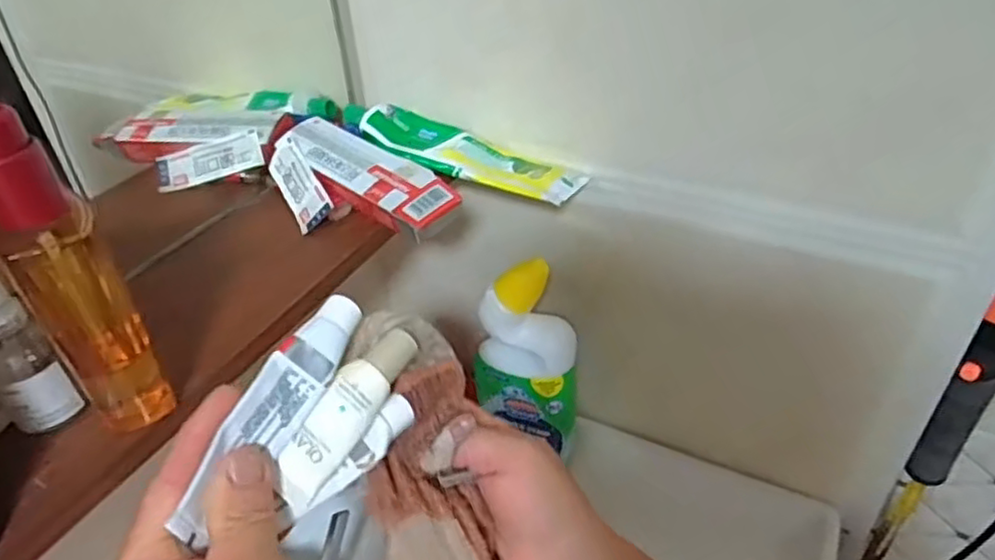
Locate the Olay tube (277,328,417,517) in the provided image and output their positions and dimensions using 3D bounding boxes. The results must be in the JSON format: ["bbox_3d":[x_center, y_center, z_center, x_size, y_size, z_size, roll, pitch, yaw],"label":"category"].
[{"bbox_3d":[-0.067,0.056,0.292,0.022,0.016,0.088,42,61,-13],"label":"Olay tube"}]

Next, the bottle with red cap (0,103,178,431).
[{"bbox_3d":[-0.179,0.004,0.286,0.033,0.156,0.029,-24,43,-25],"label":"bottle with red cap"}]

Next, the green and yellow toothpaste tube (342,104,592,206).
[{"bbox_3d":[-0.036,-0.099,0.504,0.200,0.031,0.050,14,41,20],"label":"green and yellow toothpaste tube"}]

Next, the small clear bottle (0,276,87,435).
[{"bbox_3d":[-0.222,0.032,0.306,0.029,0.082,0.027,28,48,33],"label":"small clear bottle"}]

